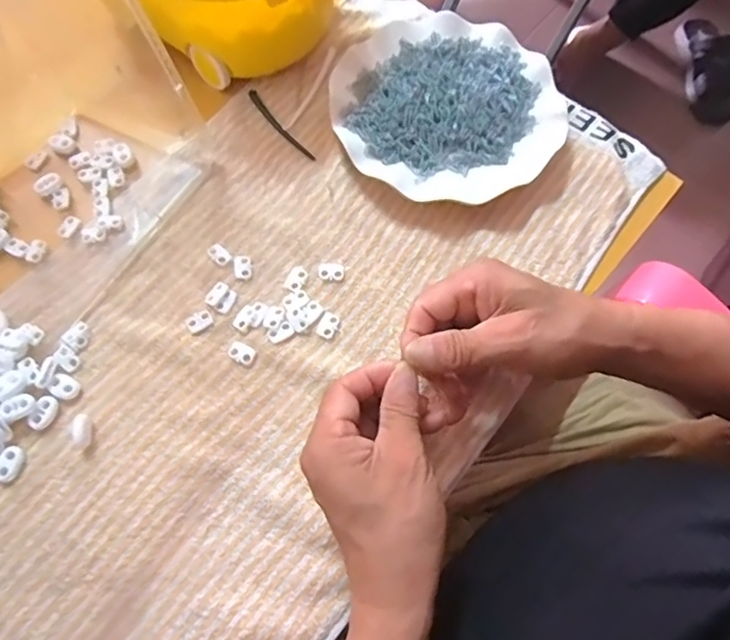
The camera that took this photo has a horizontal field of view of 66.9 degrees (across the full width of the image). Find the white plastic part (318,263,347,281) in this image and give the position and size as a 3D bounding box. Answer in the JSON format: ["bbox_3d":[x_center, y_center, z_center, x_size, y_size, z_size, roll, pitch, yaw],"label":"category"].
[{"bbox_3d":[-0.025,-0.036,0.411,0.020,0.004,0.015,-2,69,-1],"label":"white plastic part"}]

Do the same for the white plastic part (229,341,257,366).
[{"bbox_3d":[-0.087,0.023,0.389,0.019,0.004,0.013,27,71,9],"label":"white plastic part"}]

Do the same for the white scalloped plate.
[{"bbox_3d":[0.066,-0.173,0.455,0.179,0.024,0.175,0,69,-1],"label":"white scalloped plate"}]

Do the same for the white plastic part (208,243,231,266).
[{"bbox_3d":[-0.110,-0.050,0.415,0.020,0.004,0.012,41,74,14],"label":"white plastic part"}]

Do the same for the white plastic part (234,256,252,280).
[{"bbox_3d":[-0.092,-0.040,0.412,0.012,0.004,0.020,-8,69,-4],"label":"white plastic part"}]

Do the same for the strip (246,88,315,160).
[{"bbox_3d":[-0.071,-0.162,0.458,0.009,0.004,0.088,-36,74,-13],"label":"strip"}]

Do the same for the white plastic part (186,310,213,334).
[{"bbox_3d":[-0.119,0.001,0.396,0.018,0.004,0.013,-31,72,-12],"label":"white plastic part"}]

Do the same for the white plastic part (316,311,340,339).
[{"bbox_3d":[-0.026,0.003,0.396,0.013,0.004,0.019,23,70,8],"label":"white plastic part"}]

